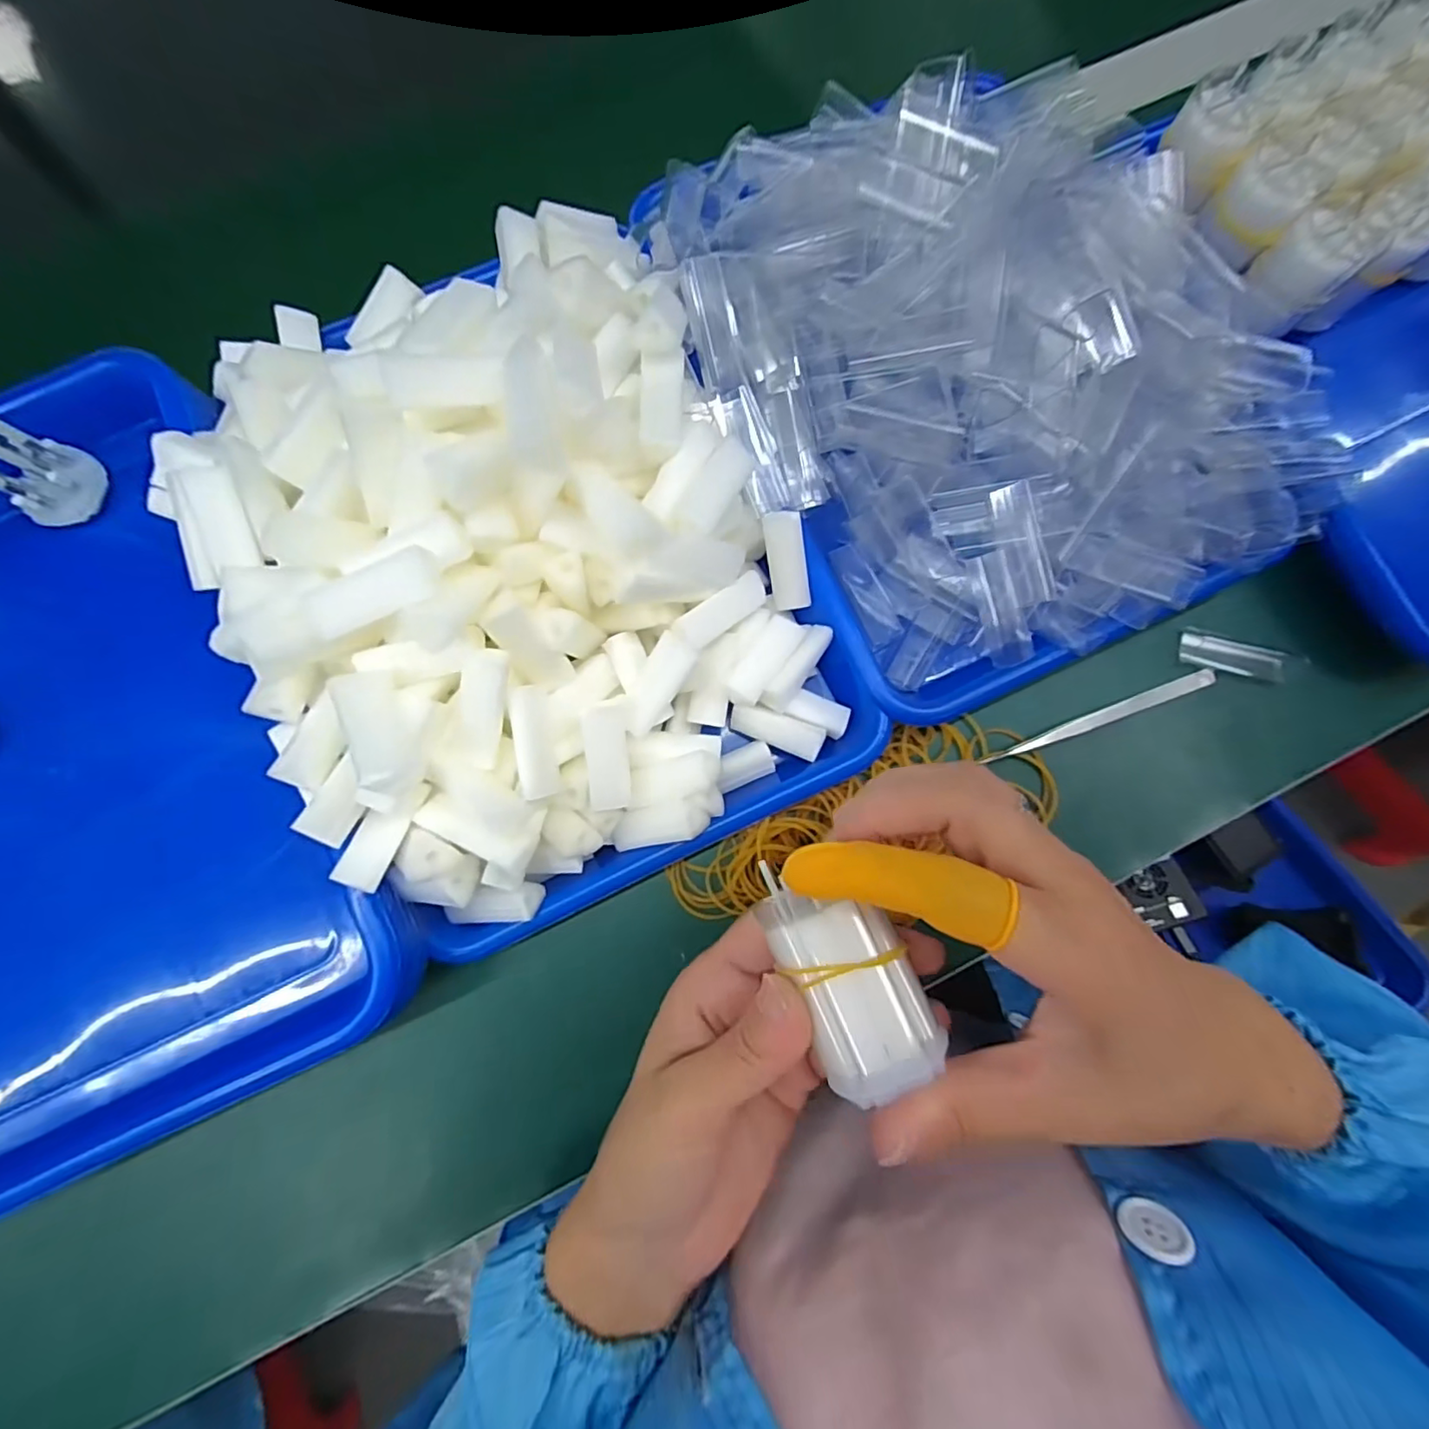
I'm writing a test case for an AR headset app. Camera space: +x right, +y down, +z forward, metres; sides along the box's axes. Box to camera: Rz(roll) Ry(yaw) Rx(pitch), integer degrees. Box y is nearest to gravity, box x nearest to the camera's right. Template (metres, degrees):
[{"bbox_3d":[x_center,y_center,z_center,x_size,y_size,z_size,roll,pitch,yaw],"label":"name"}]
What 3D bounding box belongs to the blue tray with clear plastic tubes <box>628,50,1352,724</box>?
[{"bbox_3d":[0.128,-0.169,0.306,0.246,0.098,0.297,-27,81,-5],"label":"blue tray with clear plastic tubes"}]

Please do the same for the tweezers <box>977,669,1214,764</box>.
[{"bbox_3d":[0.204,0.000,0.318,0.137,0.013,0.009,-19,80,-3],"label":"tweezers"}]

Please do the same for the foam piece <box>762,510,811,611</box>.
[{"bbox_3d":[0.035,-0.074,0.292,0.018,0.007,0.046,-13,114,-2],"label":"foam piece"}]

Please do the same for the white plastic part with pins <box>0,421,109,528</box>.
[{"bbox_3d":[-0.311,-0.114,0.258,0.028,0.070,0.035,12,80,2],"label":"white plastic part with pins"}]

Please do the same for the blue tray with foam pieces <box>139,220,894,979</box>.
[{"bbox_3d":[-0.082,-0.070,0.265,0.237,0.099,0.298,-28,81,-5],"label":"blue tray with foam pieces"}]

